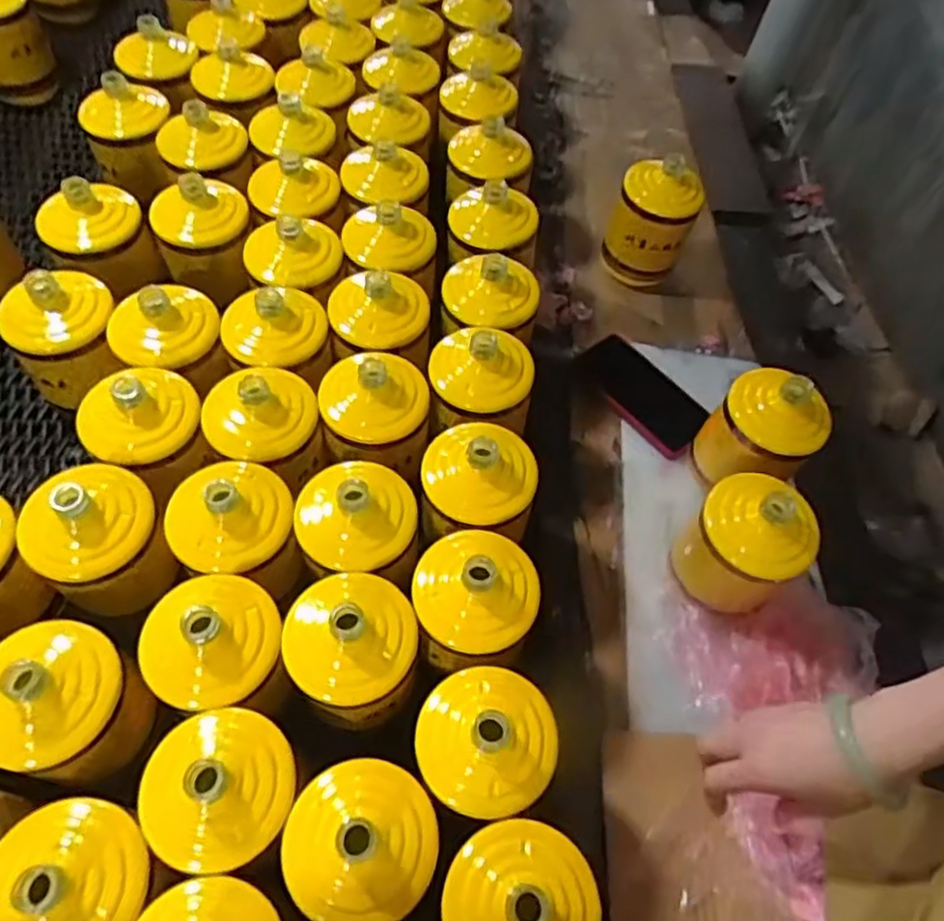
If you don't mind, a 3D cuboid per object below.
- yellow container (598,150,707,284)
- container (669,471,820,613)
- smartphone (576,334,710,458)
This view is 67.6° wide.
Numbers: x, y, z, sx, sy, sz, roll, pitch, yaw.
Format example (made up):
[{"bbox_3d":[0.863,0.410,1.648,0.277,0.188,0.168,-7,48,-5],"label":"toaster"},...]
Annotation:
[{"bbox_3d":[0.224,-0.295,0.892,0.104,0.151,0.088,23,57,4],"label":"yellow container"},{"bbox_3d":[0.242,0.086,0.648,0.103,0.158,0.087,36,59,12],"label":"container"},{"bbox_3d":[0.199,-0.079,0.822,0.086,0.016,0.163,-36,66,-22],"label":"smartphone"}]

